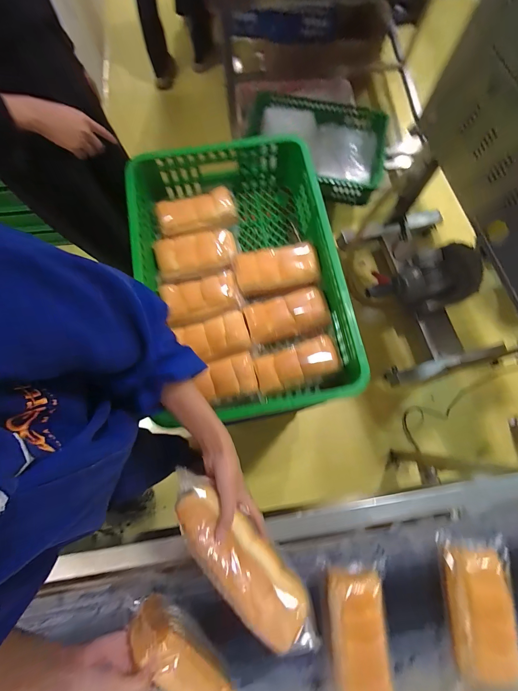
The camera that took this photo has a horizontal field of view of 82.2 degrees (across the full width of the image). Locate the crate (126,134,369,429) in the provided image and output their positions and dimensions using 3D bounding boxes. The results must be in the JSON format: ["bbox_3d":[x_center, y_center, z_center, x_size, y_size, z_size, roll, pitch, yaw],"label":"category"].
[{"bbox_3d":[-0.036,-0.155,0.687,0.418,0.142,0.601,-8,76,-1],"label":"crate"}]

